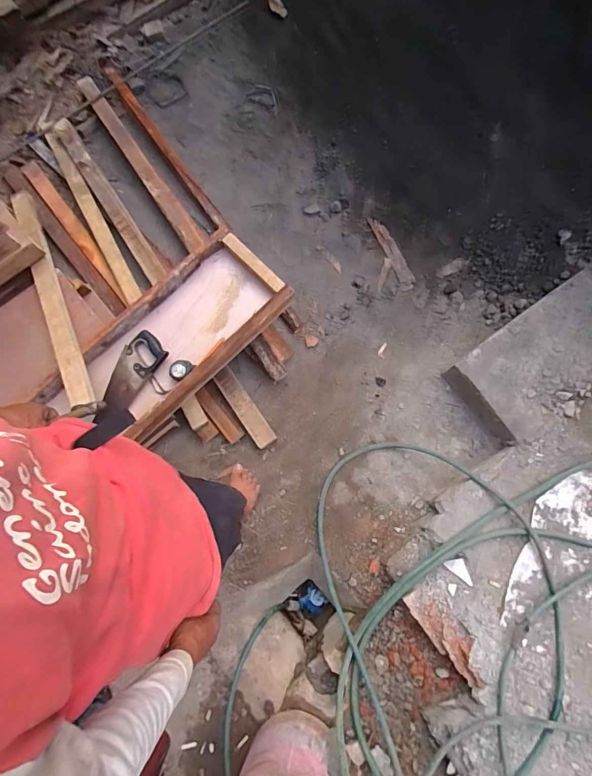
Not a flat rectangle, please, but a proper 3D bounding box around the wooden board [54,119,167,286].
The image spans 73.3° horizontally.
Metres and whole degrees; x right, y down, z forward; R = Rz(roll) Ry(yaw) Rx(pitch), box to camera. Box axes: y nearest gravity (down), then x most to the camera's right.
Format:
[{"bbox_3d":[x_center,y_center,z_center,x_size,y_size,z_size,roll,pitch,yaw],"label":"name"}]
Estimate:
[{"bbox_3d":[-0.675,-0.675,1.427,0.067,0.059,0.733,-33,80,-6],"label":"wooden board"}]

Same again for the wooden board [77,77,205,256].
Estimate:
[{"bbox_3d":[-0.580,-0.845,1.472,0.072,0.033,0.886,-33,79,-5],"label":"wooden board"}]

